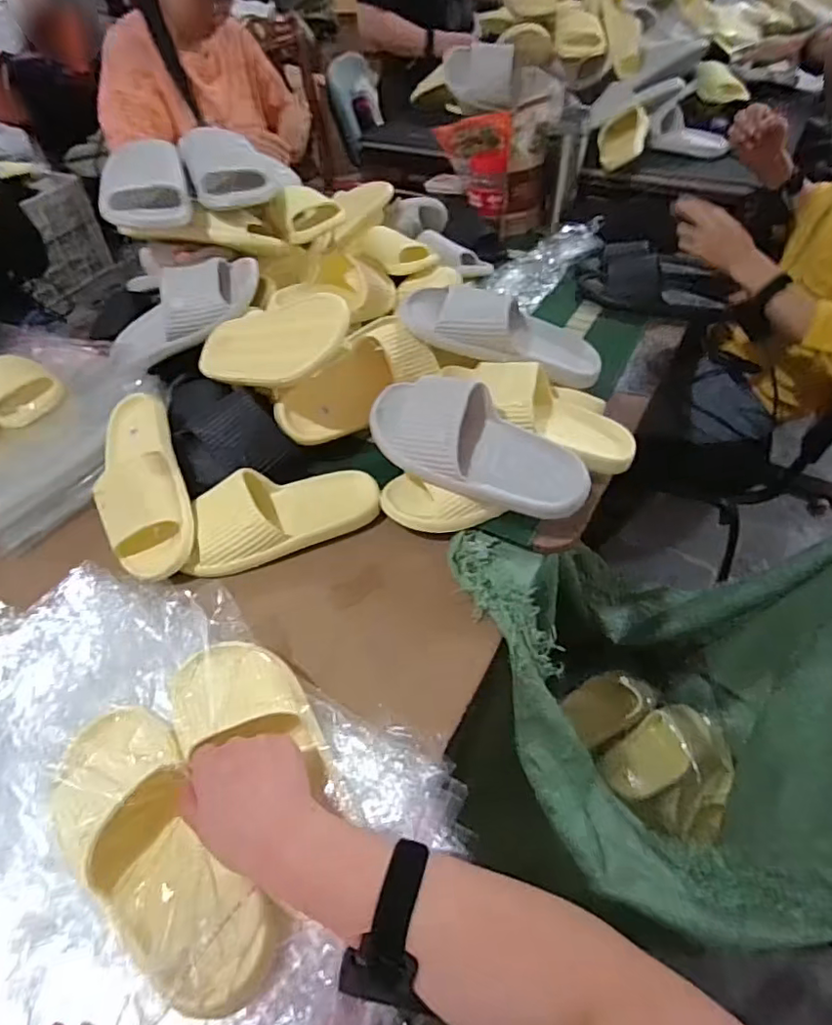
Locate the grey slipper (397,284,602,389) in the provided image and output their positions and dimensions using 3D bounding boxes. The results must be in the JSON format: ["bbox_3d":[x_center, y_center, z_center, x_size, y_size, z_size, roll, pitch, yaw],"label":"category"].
[{"bbox_3d":[0.116,-0.237,0.749,0.263,0.074,0.112,10,44,-20],"label":"grey slipper"}]

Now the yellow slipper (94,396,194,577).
[{"bbox_3d":[-0.331,-0.034,0.692,0.100,0.077,0.286,-19,49,-14],"label":"yellow slipper"}]

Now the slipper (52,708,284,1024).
[{"bbox_3d":[-0.198,0.233,0.418,0.090,0.048,0.250,-33,54,-25],"label":"slipper"}]

